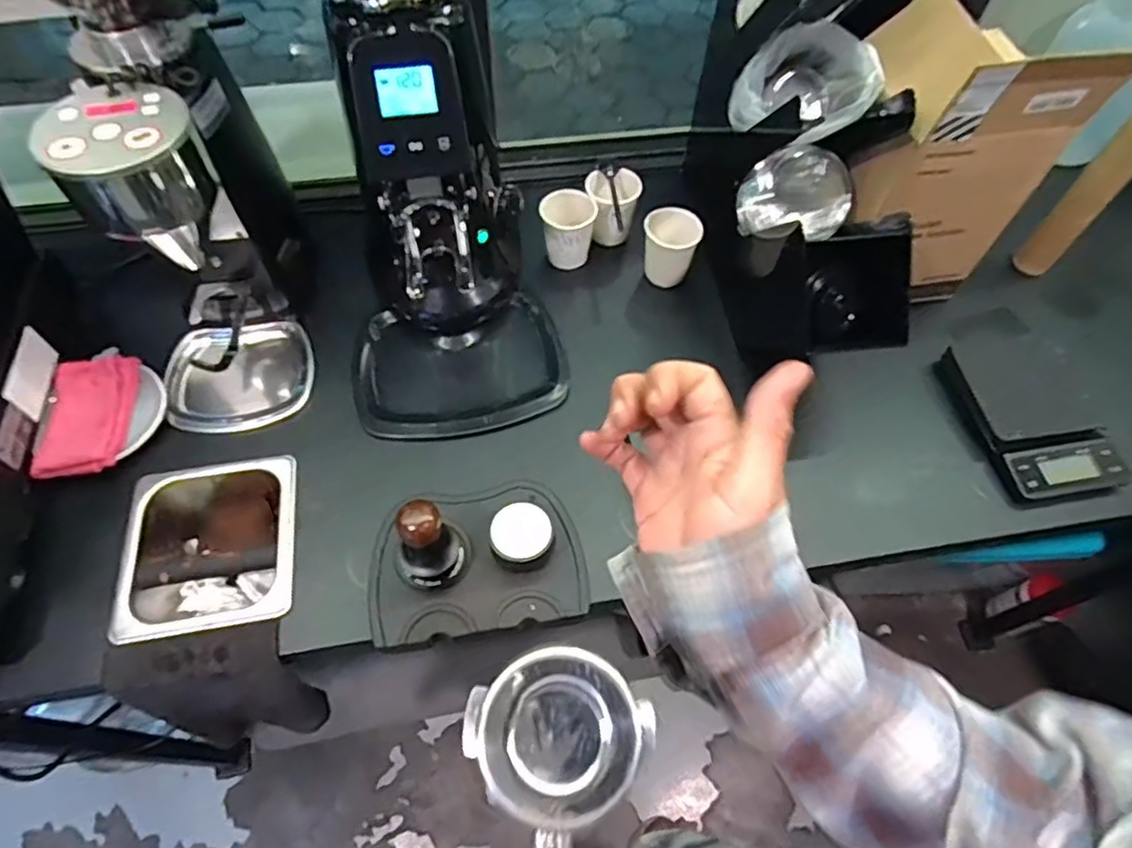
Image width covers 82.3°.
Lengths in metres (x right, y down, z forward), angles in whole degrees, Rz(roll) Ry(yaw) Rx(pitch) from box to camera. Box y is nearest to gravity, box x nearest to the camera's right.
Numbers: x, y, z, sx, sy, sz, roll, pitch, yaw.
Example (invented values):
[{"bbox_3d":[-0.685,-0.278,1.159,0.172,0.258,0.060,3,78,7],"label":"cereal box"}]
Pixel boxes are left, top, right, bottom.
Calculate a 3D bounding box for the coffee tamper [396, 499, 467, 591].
[{"bbox_3d":[-0.127,0.110,0.595,0.062,0.094,0.056,-27,64,-17],"label":"coffee tamper"}]

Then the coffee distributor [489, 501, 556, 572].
[{"bbox_3d":[-0.043,0.109,0.633,0.065,0.044,0.059,-18,62,-12],"label":"coffee distributor"}]

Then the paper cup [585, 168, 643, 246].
[{"bbox_3d":[0.059,-0.286,0.849,0.068,0.072,0.067,1,60,-2],"label":"paper cup"}]

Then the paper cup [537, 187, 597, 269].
[{"bbox_3d":[0.001,-0.242,0.830,0.067,0.088,0.070,1,60,-2],"label":"paper cup"}]

